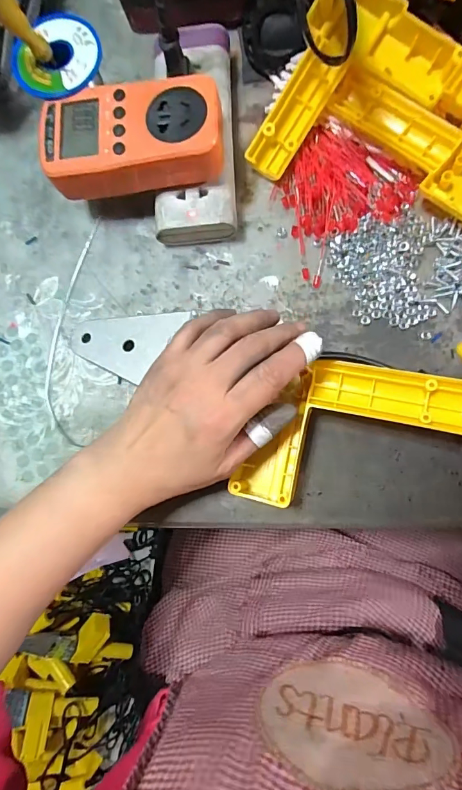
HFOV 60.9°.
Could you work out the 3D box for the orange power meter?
[{"bbox_3d":[-0.069,-0.184,0.281,0.126,0.034,0.065,-2,82,4],"label":"orange power meter"}]

